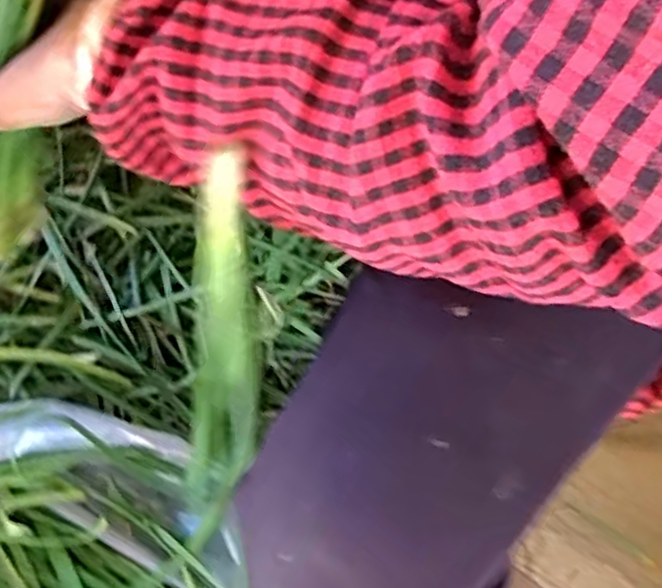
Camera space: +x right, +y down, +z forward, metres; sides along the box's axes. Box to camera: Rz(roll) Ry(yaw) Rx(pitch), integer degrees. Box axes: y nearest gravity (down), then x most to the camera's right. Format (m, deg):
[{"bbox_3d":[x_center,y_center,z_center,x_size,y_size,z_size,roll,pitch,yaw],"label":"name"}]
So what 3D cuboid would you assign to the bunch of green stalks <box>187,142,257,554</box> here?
[{"bbox_3d":[-0.061,0.057,0.399,0.036,0.290,0.022,14,41,5],"label":"bunch of green stalks"}]

